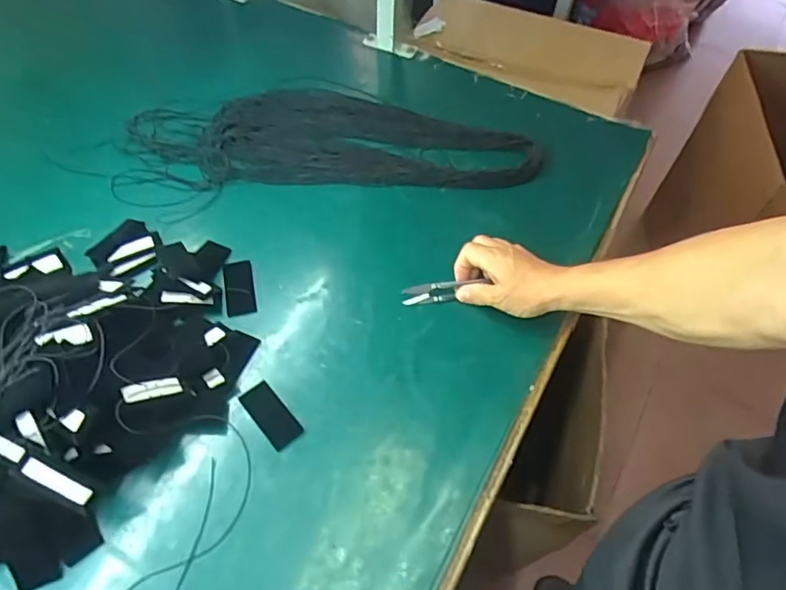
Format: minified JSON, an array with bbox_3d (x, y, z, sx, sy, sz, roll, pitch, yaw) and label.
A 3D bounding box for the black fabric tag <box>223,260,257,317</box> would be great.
[{"bbox_3d":[-0.182,-0.010,0.652,0.033,0.007,0.074,-10,59,-9],"label":"black fabric tag"}]

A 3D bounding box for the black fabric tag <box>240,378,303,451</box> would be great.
[{"bbox_3d":[-0.127,0.124,0.573,0.033,0.005,0.070,-36,67,-22],"label":"black fabric tag"}]

